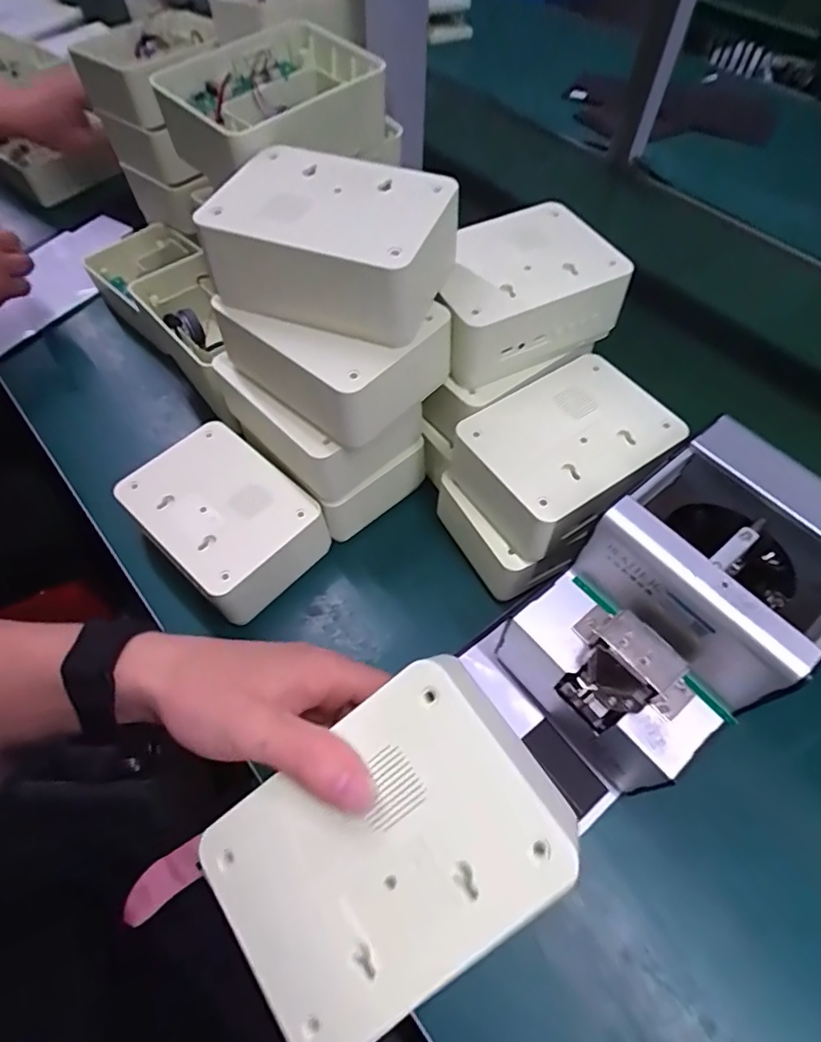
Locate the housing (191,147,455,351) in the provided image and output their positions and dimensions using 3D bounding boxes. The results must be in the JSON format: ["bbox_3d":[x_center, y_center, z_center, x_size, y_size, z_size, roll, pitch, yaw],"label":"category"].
[{"bbox_3d":[-0.051,-0.177,0.351,0.137,0.061,0.103,20,60,11],"label":"housing"}]

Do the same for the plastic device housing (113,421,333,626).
[{"bbox_3d":[-0.150,0.002,0.447,0.145,0.065,0.103,38,65,21],"label":"plastic device housing"}]

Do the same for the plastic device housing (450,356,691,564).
[{"bbox_3d":[0.113,-0.050,0.404,0.141,0.051,0.109,-32,63,-19],"label":"plastic device housing"}]

